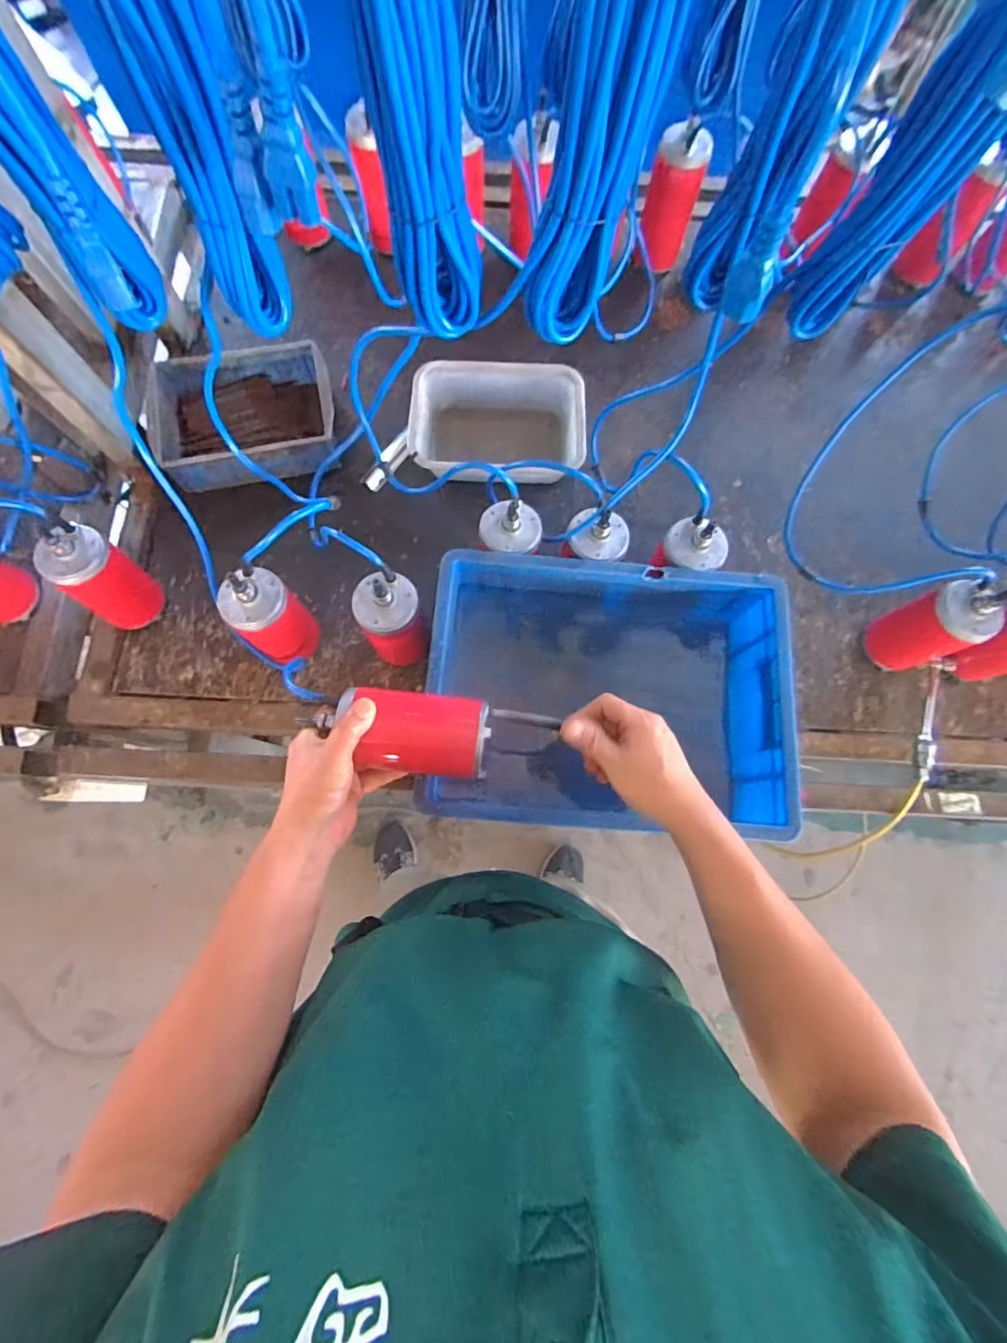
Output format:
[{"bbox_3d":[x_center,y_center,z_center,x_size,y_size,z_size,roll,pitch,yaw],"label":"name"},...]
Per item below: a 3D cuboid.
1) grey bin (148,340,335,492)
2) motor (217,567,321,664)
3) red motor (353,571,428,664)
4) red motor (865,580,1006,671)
[{"bbox_3d":[-0.374,-0.377,0.782,0.249,0.063,0.213,-7,76,-4],"label":"grey bin"},{"bbox_3d":[-0.278,-0.060,0.653,0.074,0.165,0.078,0,76,-2],"label":"motor"},{"bbox_3d":[-0.129,-0.053,0.653,0.081,0.162,0.091,-12,77,-5],"label":"red motor"},{"bbox_3d":[0.549,-0.056,0.671,0.077,0.162,0.078,0,76,-2],"label":"red motor"}]

